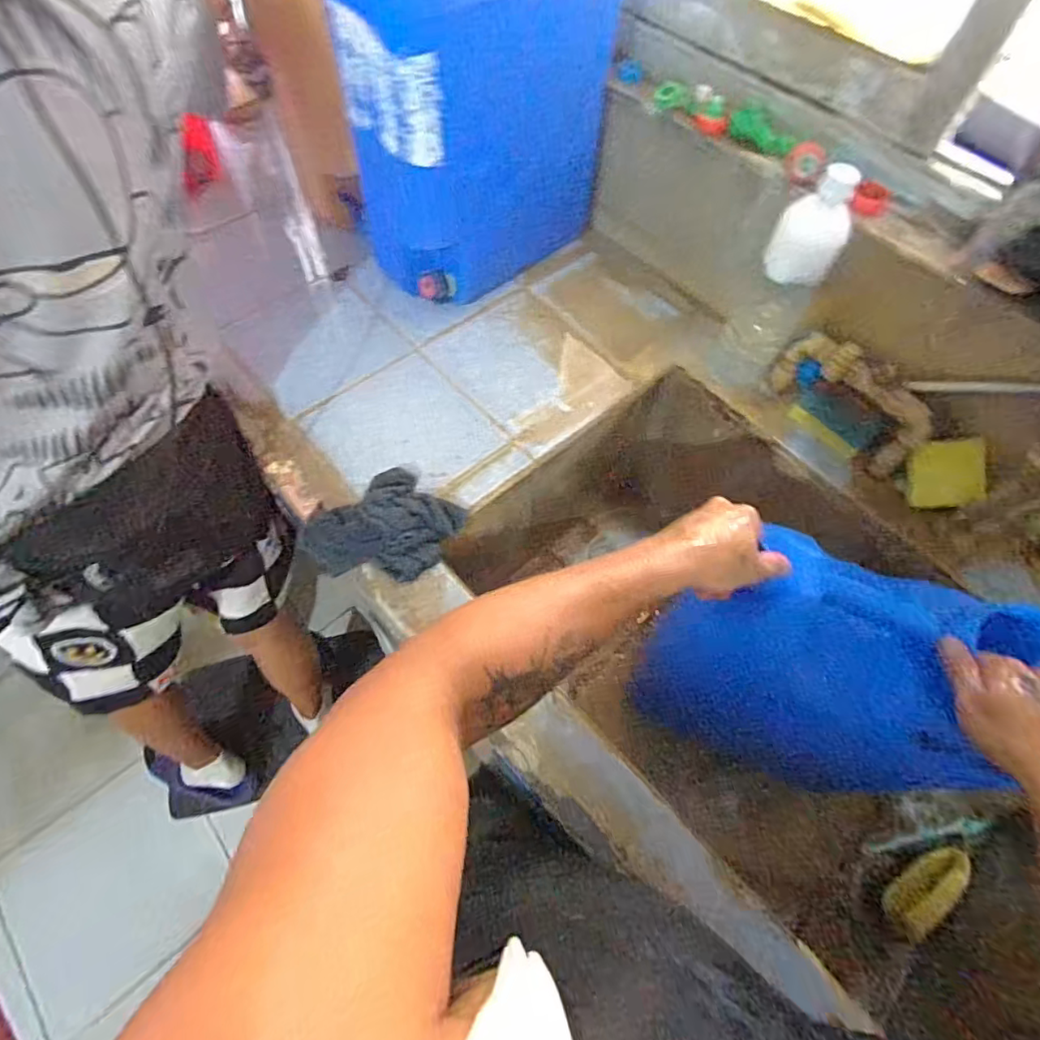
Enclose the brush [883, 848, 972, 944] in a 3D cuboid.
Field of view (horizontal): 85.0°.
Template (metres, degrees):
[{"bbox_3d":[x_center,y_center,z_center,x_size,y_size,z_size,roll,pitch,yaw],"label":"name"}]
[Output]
[{"bbox_3d":[0.557,0.503,0.772,0.134,0.032,0.059,-28,66,-16],"label":"brush"}]

